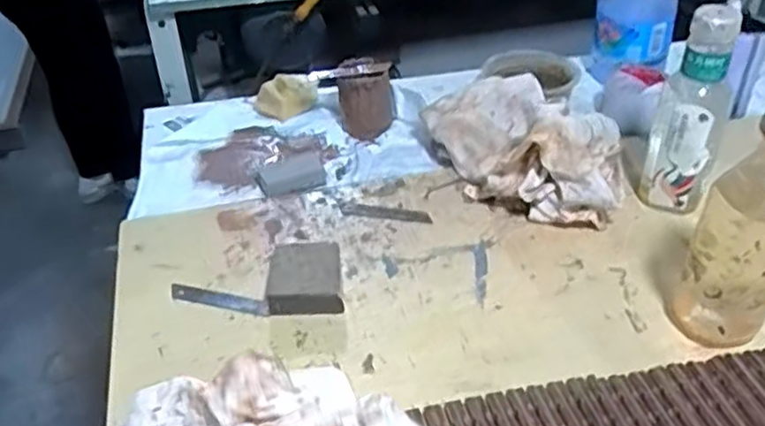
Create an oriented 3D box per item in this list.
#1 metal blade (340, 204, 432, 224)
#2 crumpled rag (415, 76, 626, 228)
[{"bbox_3d":[0.003,0.001,0.738,0.096,0.005,0.020,6,35,6],"label":"metal blade"},{"bbox_3d":[0.148,-0.091,0.766,0.235,0.105,0.180,16,42,22],"label":"crumpled rag"}]

